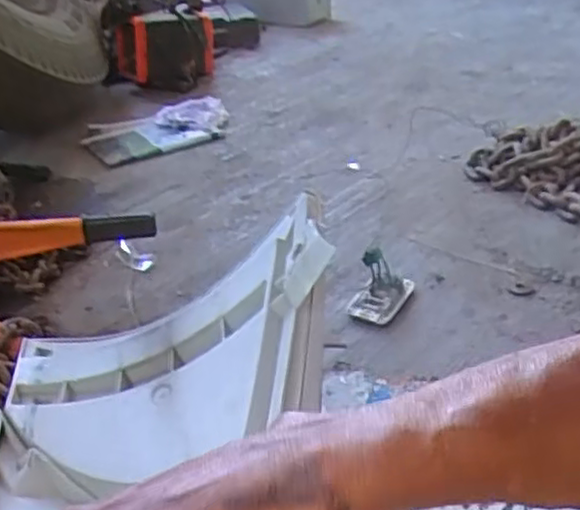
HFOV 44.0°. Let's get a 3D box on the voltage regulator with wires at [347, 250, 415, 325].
[{"bbox_3d":[0.130,0.036,1.011,0.065,0.067,0.111,18,38,33],"label":"voltage regulator with wires"}]

